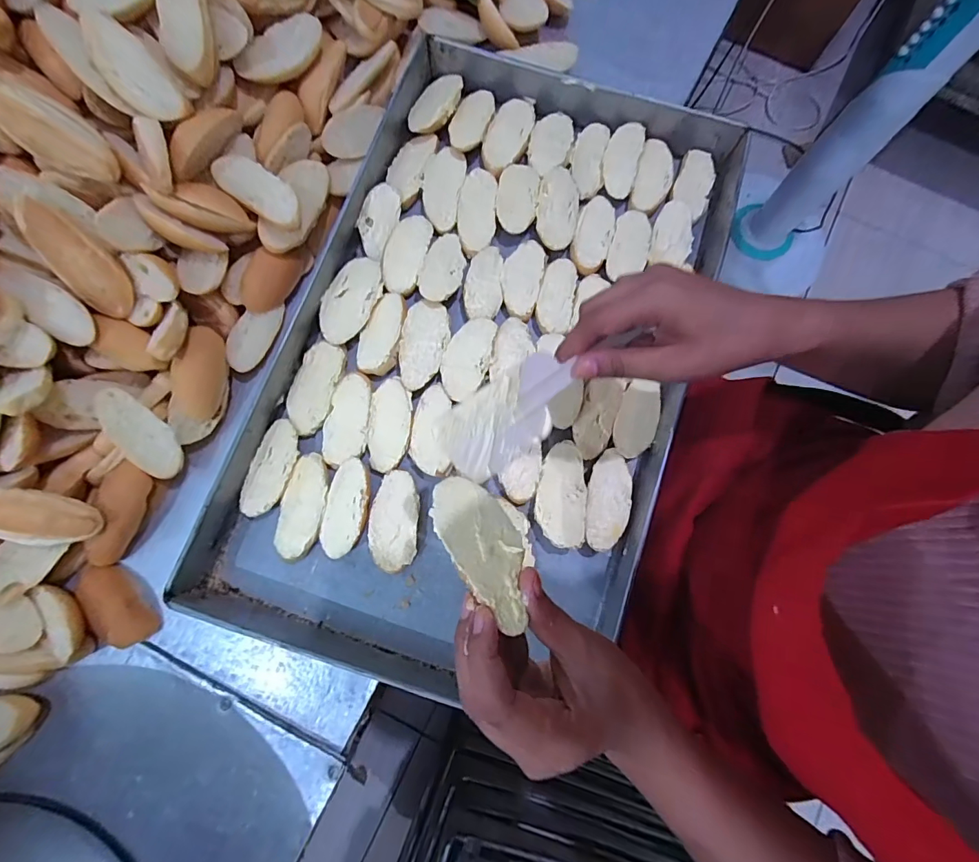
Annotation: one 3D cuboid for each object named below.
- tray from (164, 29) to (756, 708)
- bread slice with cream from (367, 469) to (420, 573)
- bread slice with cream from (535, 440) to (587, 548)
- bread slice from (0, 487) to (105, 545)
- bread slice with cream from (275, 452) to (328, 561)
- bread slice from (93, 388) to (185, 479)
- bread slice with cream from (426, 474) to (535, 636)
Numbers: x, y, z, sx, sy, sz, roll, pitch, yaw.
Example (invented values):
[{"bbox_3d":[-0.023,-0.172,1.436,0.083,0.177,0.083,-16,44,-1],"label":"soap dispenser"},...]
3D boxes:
[{"bbox_3d":[-0.006,-0.087,0.430,0.384,0.039,0.605,18,79,4],"label":"tray"},{"bbox_3d":[-0.087,0.082,0.412,0.043,0.015,0.088,1,79,1],"label":"bread slice with cream"},{"bbox_3d":[0.066,0.056,0.408,0.043,0.010,0.093,6,79,2],"label":"bread slice with cream"},{"bbox_3d":[-0.373,0.070,0.360,0.096,0.008,0.043,8,91,-19],"label":"bread slice"},{"bbox_3d":[-0.171,0.069,0.414,0.038,0.013,0.094,9,79,3],"label":"bread slice with cream"},{"bbox_3d":[-0.308,0.002,0.393,0.037,0.012,0.086,-35,105,-6],"label":"bread slice"},{"bbox_3d":[-0.001,0.064,0.247,0.048,0.013,0.087,-10,57,-18],"label":"bread slice with cream"}]

